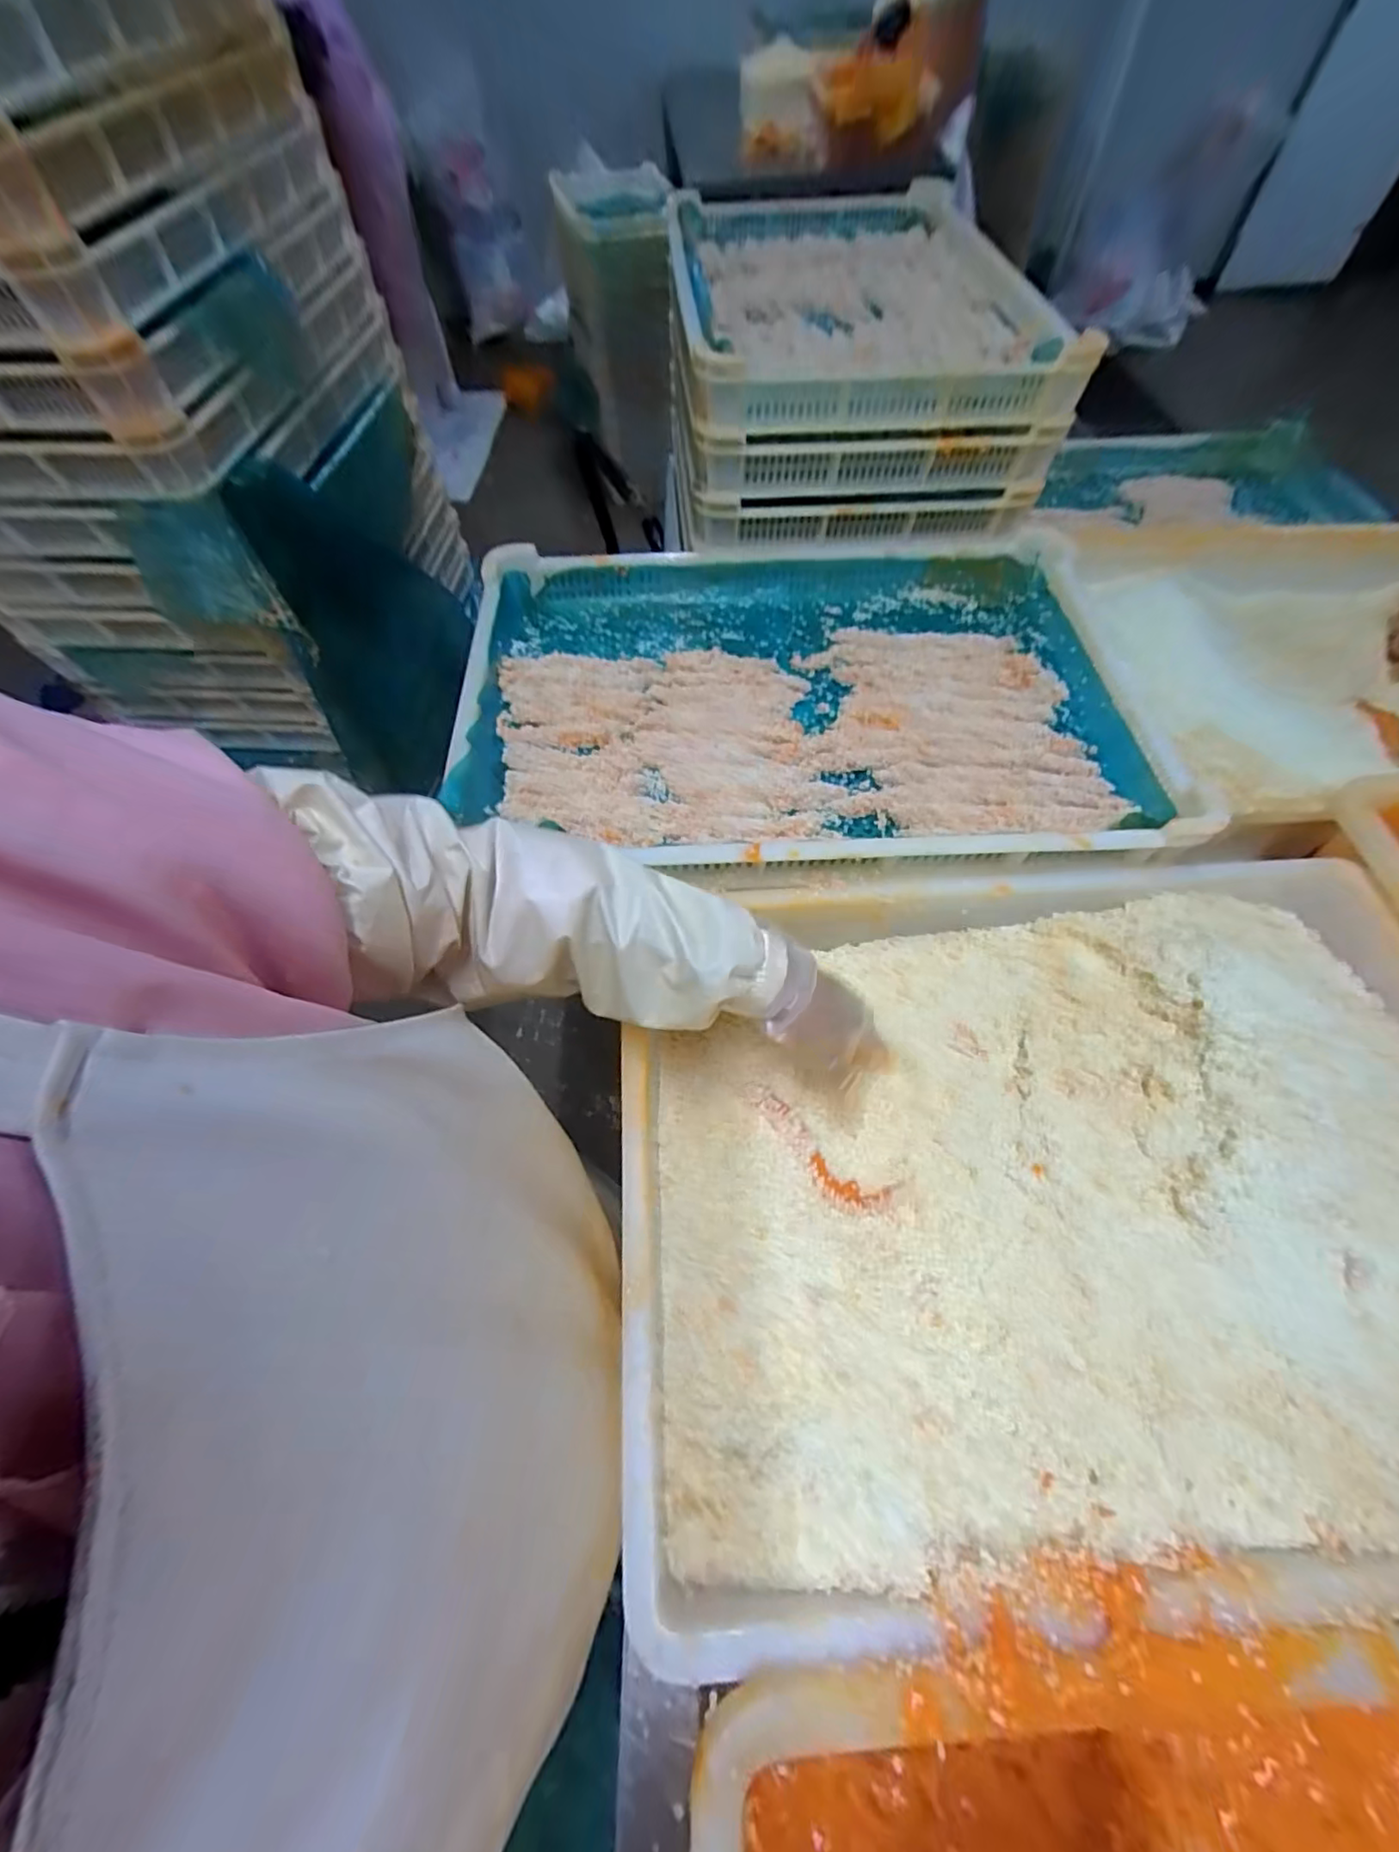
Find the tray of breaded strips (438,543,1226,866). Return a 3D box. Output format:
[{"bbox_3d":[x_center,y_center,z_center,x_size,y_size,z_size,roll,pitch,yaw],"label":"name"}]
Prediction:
[{"bbox_3d":[0.087,-0.212,0.572,0.590,0.074,0.396,-2,61,1],"label":"tray of breaded strips"}]

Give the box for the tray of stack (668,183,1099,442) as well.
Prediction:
[{"bbox_3d":[0.175,-0.793,0.767,0.401,0.074,0.635,-3,61,0],"label":"tray of stack"}]

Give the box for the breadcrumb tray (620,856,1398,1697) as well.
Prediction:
[{"bbox_3d":[0.252,0.163,0.418,0.590,0.100,0.414,-4,61,0],"label":"breadcrumb tray"}]

